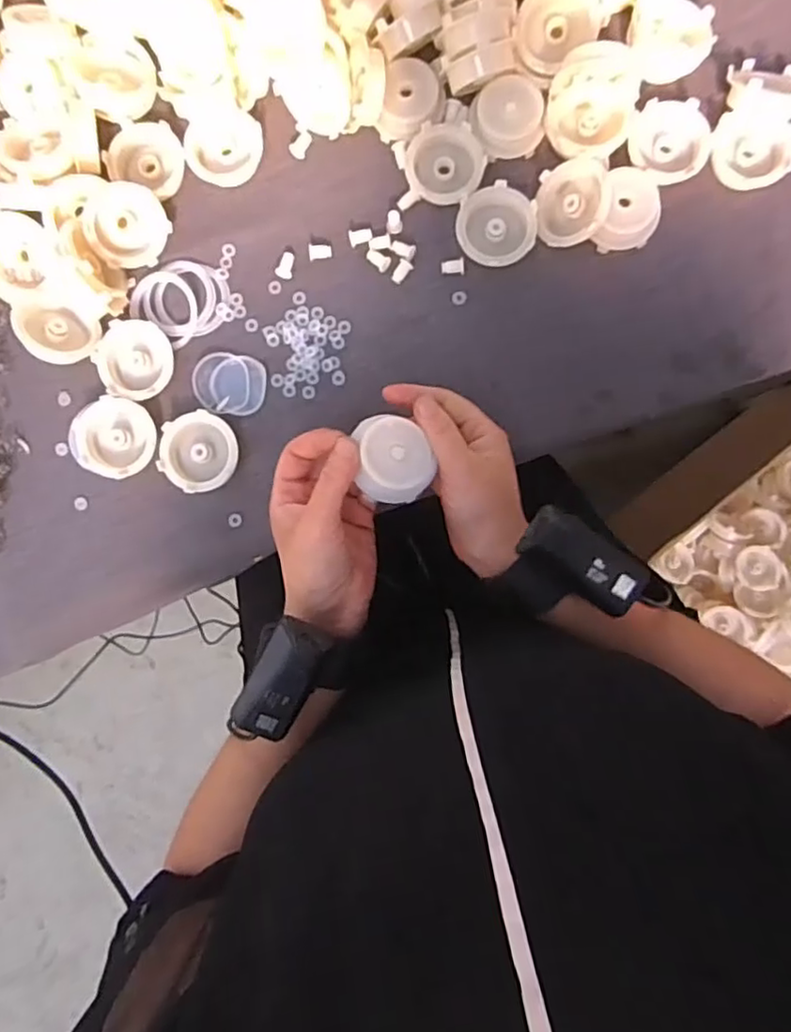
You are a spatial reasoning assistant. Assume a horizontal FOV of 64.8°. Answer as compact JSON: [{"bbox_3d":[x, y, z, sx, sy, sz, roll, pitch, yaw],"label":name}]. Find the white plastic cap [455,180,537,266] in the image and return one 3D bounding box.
[{"bbox_3d":[0.068,-0.198,0.428,0.053,0.013,0.053,0,90,3],"label":"white plastic cap"}]

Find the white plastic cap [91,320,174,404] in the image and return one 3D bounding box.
[{"bbox_3d":[-0.184,-0.110,0.440,0.051,0.015,0.054,0,90,3],"label":"white plastic cap"}]

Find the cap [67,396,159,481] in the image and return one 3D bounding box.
[{"bbox_3d":[-0.197,-0.056,0.439,0.060,0.019,0.053,30,91,3],"label":"cap"}]

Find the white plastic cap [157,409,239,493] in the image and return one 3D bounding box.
[{"bbox_3d":[-0.137,-0.044,0.436,0.051,0.015,0.054,0,90,3],"label":"white plastic cap"}]

